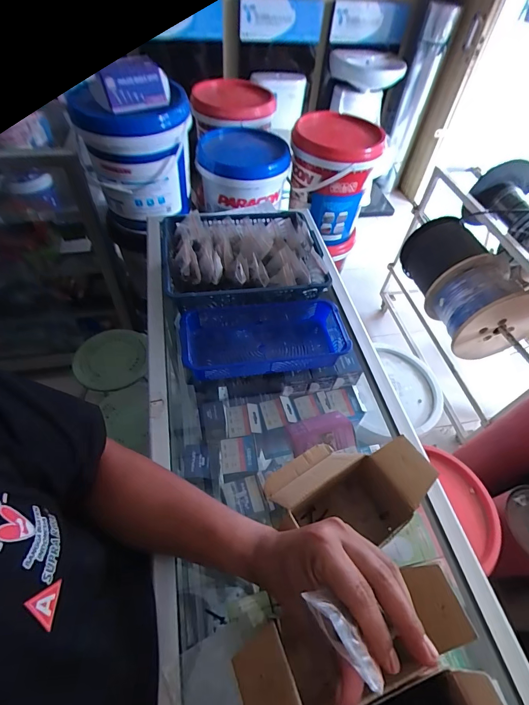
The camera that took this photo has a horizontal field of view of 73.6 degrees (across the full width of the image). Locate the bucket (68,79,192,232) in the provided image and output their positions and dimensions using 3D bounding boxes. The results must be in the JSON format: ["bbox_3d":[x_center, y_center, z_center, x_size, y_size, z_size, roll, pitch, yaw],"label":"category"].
[{"bbox_3d":[-0.336,-0.543,0.991,0.284,0.291,0.268,2,52,-3],"label":"bucket"}]

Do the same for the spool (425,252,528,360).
[{"bbox_3d":[0.815,-0.170,1.325,0.318,0.278,0.261,-7,53,-10],"label":"spool"}]

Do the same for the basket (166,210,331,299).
[{"bbox_3d":[-0.044,-0.181,0.658,0.285,0.058,0.238,-3,53,-8],"label":"basket"}]

